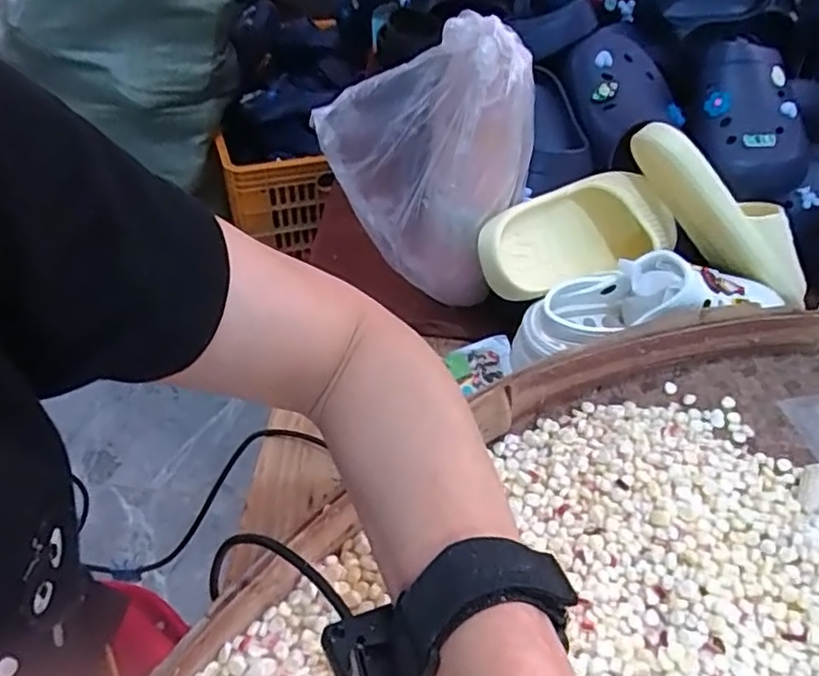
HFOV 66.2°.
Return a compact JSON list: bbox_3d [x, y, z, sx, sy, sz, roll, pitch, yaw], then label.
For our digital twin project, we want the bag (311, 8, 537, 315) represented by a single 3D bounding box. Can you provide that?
[{"bbox_3d":[0.005,-0.151,0.563,0.188,0.241,0.069,21,47,18],"label":"bag"}]

